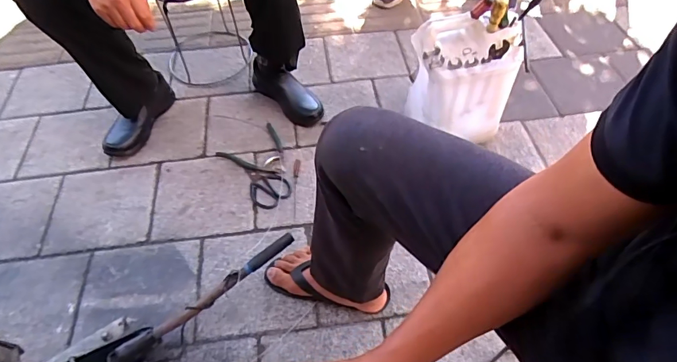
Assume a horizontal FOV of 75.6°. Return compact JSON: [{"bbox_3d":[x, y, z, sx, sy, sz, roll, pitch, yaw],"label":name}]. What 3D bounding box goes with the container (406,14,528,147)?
[{"bbox_3d":[0.292,-0.221,1.064,0.245,0.340,0.145,7,53,6],"label":"container"}]

